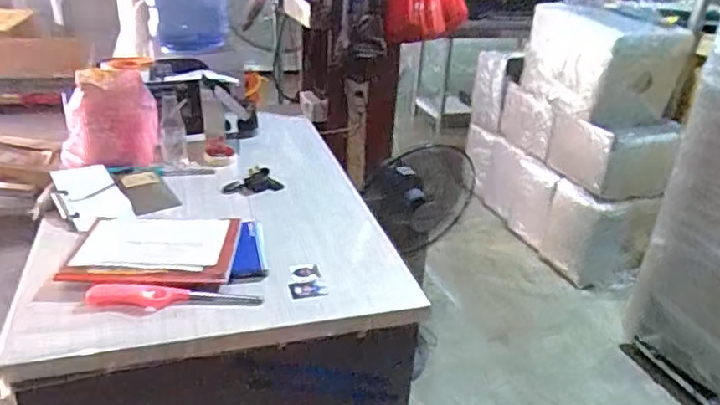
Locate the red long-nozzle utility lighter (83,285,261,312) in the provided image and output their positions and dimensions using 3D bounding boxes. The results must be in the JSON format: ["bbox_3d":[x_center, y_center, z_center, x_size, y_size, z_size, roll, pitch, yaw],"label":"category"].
[{"bbox_3d":[-0.303,0.156,0.963,0.278,0.028,0.044,0,27,-5],"label":"red long-nozzle utility lighter"}]

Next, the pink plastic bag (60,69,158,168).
[{"bbox_3d":[-0.584,-0.182,1.369,0.216,0.220,0.111,-8,28,-21],"label":"pink plastic bag"}]

